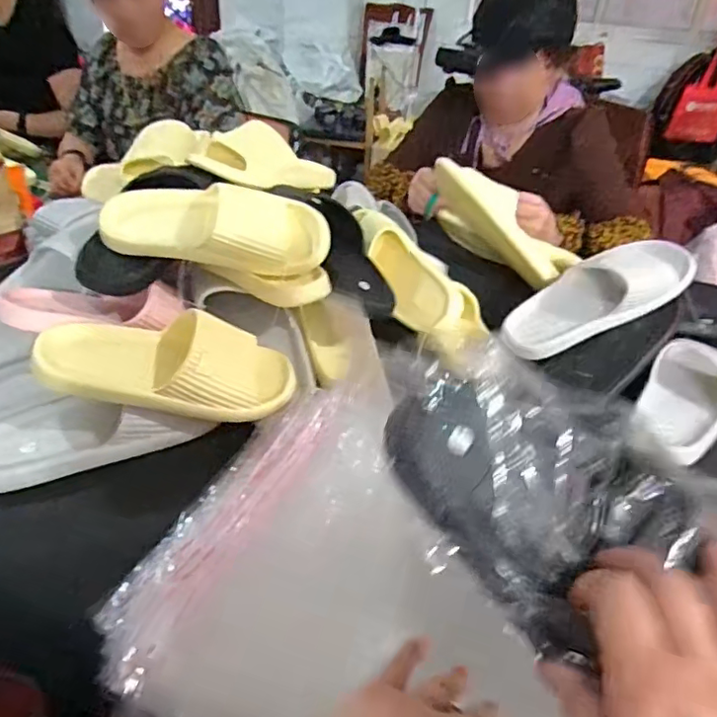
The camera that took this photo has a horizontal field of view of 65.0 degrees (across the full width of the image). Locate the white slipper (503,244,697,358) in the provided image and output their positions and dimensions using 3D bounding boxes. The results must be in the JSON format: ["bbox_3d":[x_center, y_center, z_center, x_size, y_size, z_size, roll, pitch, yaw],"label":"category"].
[{"bbox_3d":[0.305,-0.079,0.735,0.252,0.058,0.095,-28,40,0],"label":"white slipper"}]

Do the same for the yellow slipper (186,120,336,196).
[{"bbox_3d":[-0.111,-0.288,0.808,0.096,0.074,0.255,31,27,33],"label":"yellow slipper"}]

